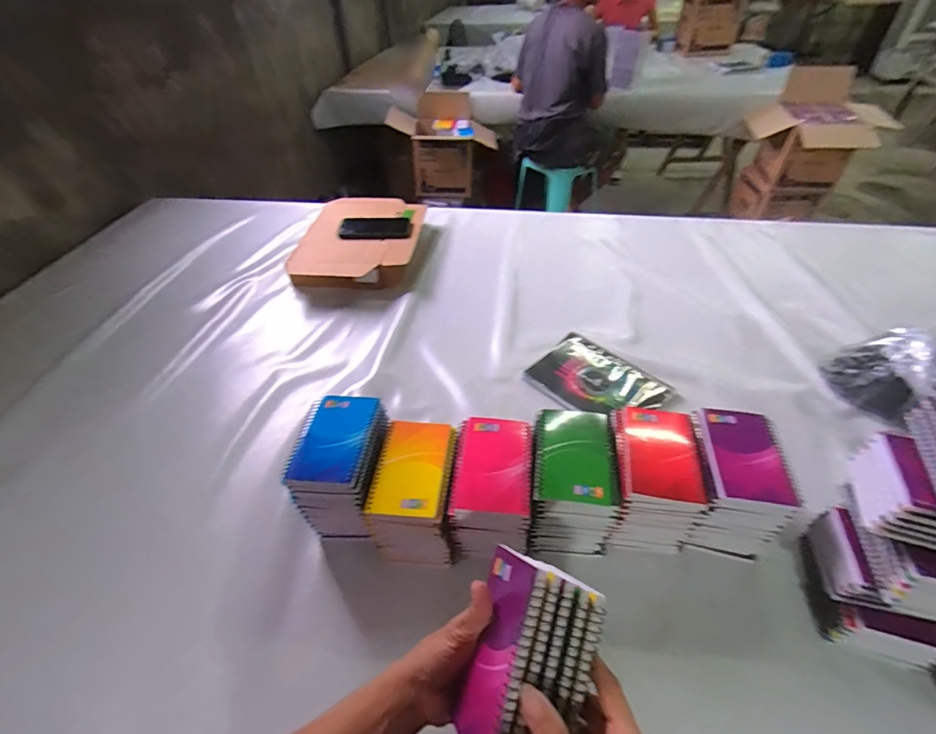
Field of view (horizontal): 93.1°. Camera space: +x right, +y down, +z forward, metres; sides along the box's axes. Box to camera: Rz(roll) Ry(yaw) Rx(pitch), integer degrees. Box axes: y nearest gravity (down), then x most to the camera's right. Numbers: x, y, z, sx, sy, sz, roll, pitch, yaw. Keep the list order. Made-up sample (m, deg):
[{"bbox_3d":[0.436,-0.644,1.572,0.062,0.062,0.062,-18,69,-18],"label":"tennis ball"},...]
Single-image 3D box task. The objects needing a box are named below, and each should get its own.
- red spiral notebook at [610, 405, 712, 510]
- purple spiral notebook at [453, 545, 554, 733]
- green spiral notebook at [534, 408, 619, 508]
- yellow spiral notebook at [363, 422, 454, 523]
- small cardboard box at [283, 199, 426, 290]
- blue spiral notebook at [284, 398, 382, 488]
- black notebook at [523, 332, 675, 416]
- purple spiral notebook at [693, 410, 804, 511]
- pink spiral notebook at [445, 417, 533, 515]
[{"bbox_3d":[0.232,0.103,0.542,0.095,0.018,0.132,2,46,6],"label":"red spiral notebook"},{"bbox_3d":[0.022,0.203,0.317,0.015,0.065,0.126,22,77,-19],"label":"purple spiral notebook"},{"bbox_3d":[0.129,0.104,0.538,0.095,0.011,0.129,4,46,8],"label":"green spiral notebook"},{"bbox_3d":[-0.067,0.119,0.534,0.084,0.011,0.128,3,46,6],"label":"yellow spiral notebook"},{"bbox_3d":[-0.262,-0.308,1.100,0.283,0.072,0.349,4,46,7],"label":"small cardboard box"},{"bbox_3d":[-0.170,0.088,0.557,0.090,0.019,0.131,3,47,7],"label":"blue spiral notebook"},{"bbox_3d":[0.232,0.024,0.792,0.219,0.011,0.148,32,55,30],"label":"black notebook"},{"bbox_3d":[0.328,0.106,0.530,0.094,0.007,0.127,5,46,9],"label":"purple spiral notebook"},{"bbox_3d":[0.030,0.115,0.537,0.094,0.008,0.129,3,46,6],"label":"pink spiral notebook"}]

